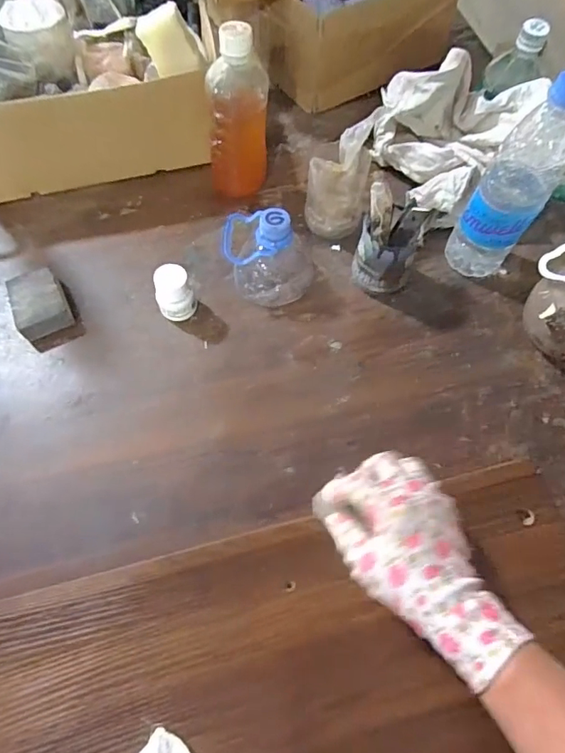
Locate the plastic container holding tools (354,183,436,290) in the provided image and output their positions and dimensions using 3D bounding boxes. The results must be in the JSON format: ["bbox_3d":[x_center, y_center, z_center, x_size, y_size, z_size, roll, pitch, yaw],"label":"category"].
[{"bbox_3d":[0.112,-0.140,0.510,0.065,0.092,0.065,16,64,7],"label":"plastic container holding tools"}]

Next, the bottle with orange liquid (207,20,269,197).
[{"bbox_3d":[-0.048,-0.272,0.508,0.063,0.156,0.049,-2,64,-2],"label":"bottle with orange liquid"}]

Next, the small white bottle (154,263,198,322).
[{"bbox_3d":[-0.113,-0.087,0.501,0.040,0.053,0.034,-15,64,-9],"label":"small white bottle"}]

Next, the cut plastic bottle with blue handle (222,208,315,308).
[{"bbox_3d":[-0.014,-0.134,0.515,0.096,0.084,0.080,3,63,1],"label":"cut plastic bottle with blue handle"}]

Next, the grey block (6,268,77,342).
[{"bbox_3d":[-0.263,-0.080,0.516,0.054,0.032,0.069,-25,66,-12],"label":"grey block"}]

